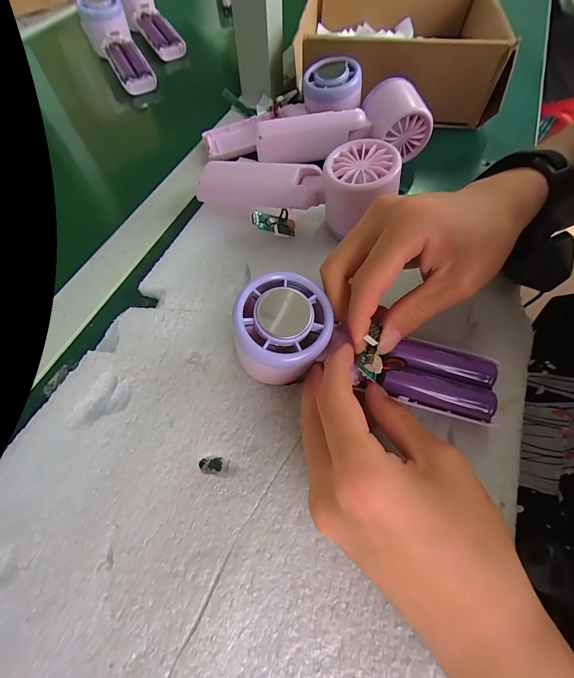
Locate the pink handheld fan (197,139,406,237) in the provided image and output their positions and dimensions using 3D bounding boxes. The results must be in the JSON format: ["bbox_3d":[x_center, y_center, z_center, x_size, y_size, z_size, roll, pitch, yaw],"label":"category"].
[{"bbox_3d":[0.008,-0.123,0.262,0.164,0.047,0.055,11,61,23],"label":"pink handheld fan"}]

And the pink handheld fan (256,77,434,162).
[{"bbox_3d":[0.053,-0.208,0.307,0.162,0.047,0.046,-3,63,-1],"label":"pink handheld fan"}]

